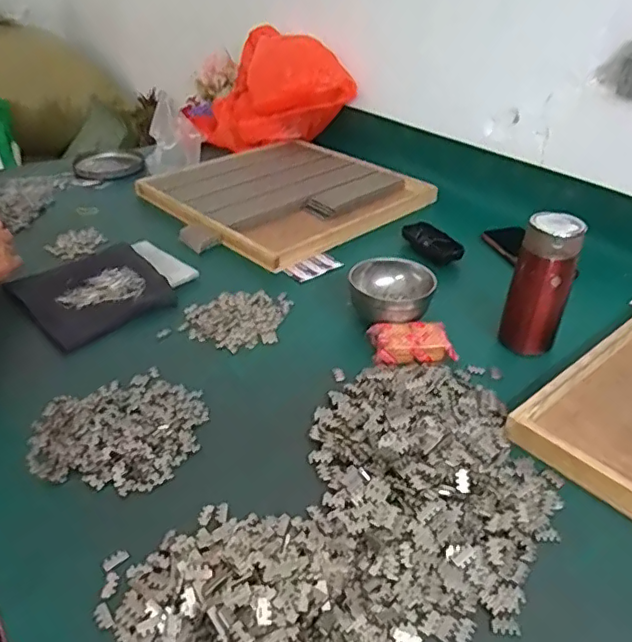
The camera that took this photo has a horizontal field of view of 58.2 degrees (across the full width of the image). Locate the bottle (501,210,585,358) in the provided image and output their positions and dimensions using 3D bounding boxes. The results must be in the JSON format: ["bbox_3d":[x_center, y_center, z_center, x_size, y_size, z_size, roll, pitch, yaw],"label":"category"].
[{"bbox_3d":[0.269,-0.042,0.681,0.064,0.172,0.064,15,37,19],"label":"bottle"}]

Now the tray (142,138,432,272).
[{"bbox_3d":[-0.048,-0.243,1.053,0.414,0.034,0.389,-28,44,-35],"label":"tray"}]

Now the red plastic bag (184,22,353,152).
[{"bbox_3d":[-0.104,-0.527,1.275,0.332,0.195,0.212,-8,36,-13],"label":"red plastic bag"}]

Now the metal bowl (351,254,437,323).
[{"bbox_3d":[0.097,-0.032,0.734,0.105,0.064,0.100,1,35,-1],"label":"metal bowl"}]

